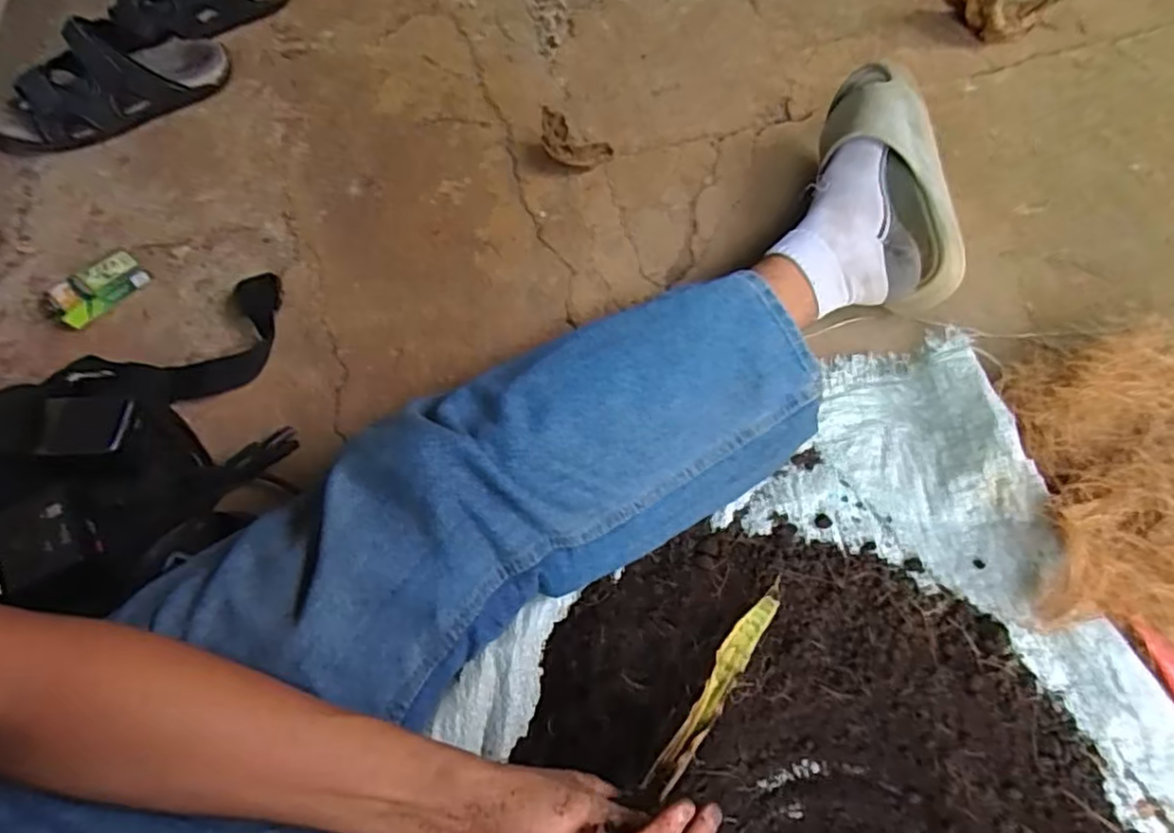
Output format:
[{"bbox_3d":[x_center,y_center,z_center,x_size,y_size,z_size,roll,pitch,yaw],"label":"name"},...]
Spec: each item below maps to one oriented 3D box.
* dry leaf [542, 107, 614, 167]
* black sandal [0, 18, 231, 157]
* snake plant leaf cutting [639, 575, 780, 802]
[{"bbox_3d":[-0.016,-0.310,0.772,0.078,0.046,0.041,24,65,17],"label":"dry leaf"},{"bbox_3d":[-0.575,-0.399,0.809,0.274,0.091,0.104,-24,61,-8],"label":"black sandal"},{"bbox_3d":[0.084,0.168,0.434,0.019,0.016,0.152,32,62,18],"label":"snake plant leaf cutting"}]

